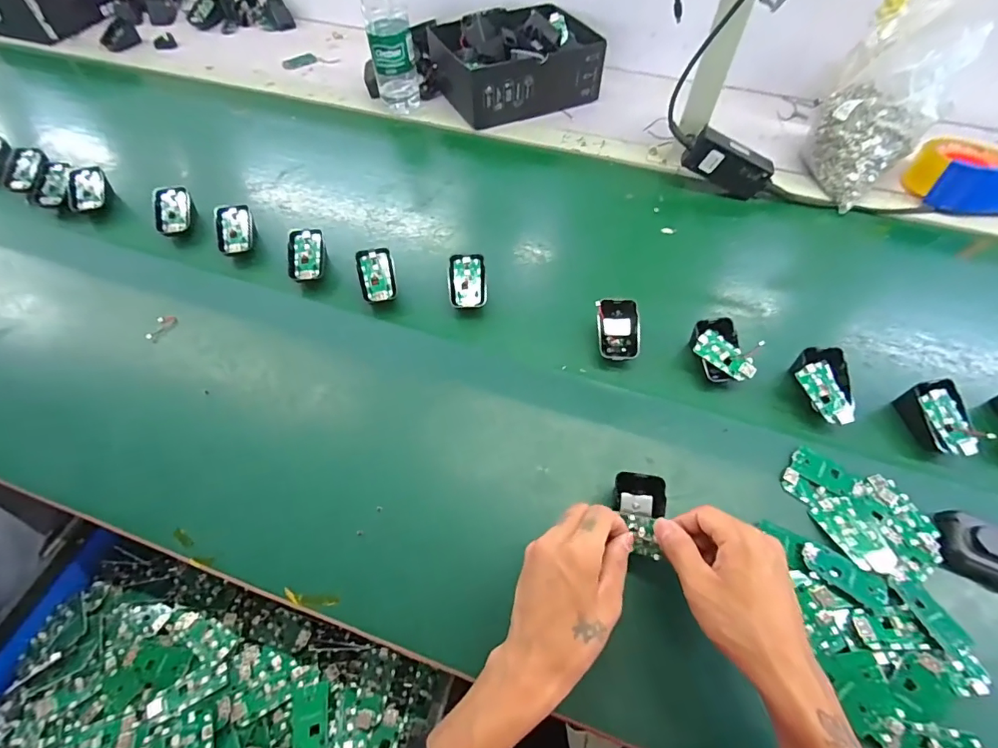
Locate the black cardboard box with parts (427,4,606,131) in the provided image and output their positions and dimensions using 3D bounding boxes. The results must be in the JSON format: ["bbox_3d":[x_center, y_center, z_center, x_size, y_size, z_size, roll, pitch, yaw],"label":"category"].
[{"bbox_3d":[0.037,-0.526,0.775,0.258,0.091,0.179,-22,61,-12],"label":"black cardboard box with parts"}]

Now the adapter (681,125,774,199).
[{"bbox_3d":[0.317,-0.291,0.639,0.113,0.052,0.028,25,60,-9],"label":"adapter"}]

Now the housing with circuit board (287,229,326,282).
[{"bbox_3d":[-0.243,-0.148,0.583,0.042,0.024,0.069,-2,75,-7],"label":"housing with circuit board"}]

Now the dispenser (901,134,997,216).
[{"bbox_3d":[0.647,-0.265,0.631,0.118,0.068,0.147,-26,62,-14],"label":"dispenser"}]

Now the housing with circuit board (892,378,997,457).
[{"bbox_3d":[0.438,0.046,0.457,0.047,0.038,0.072,-8,59,-4],"label":"housing with circuit board"}]

